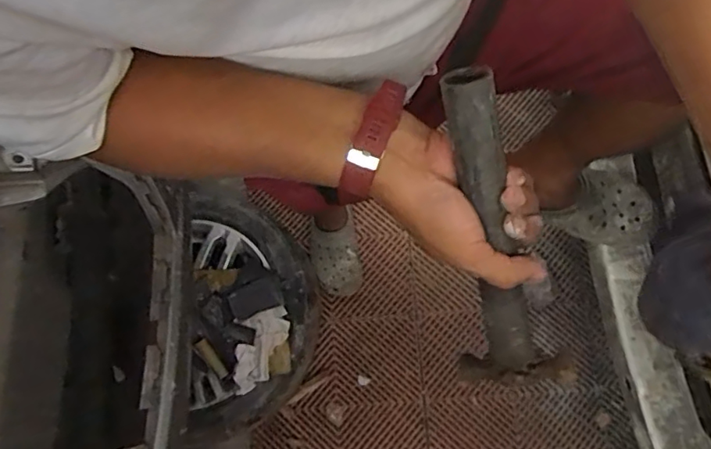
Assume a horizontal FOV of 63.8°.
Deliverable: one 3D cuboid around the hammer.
[{"bbox_3d":[0.100,0.021,0.417,0.070,0.268,0.044,-21,32,-4],"label":"hammer"}]

